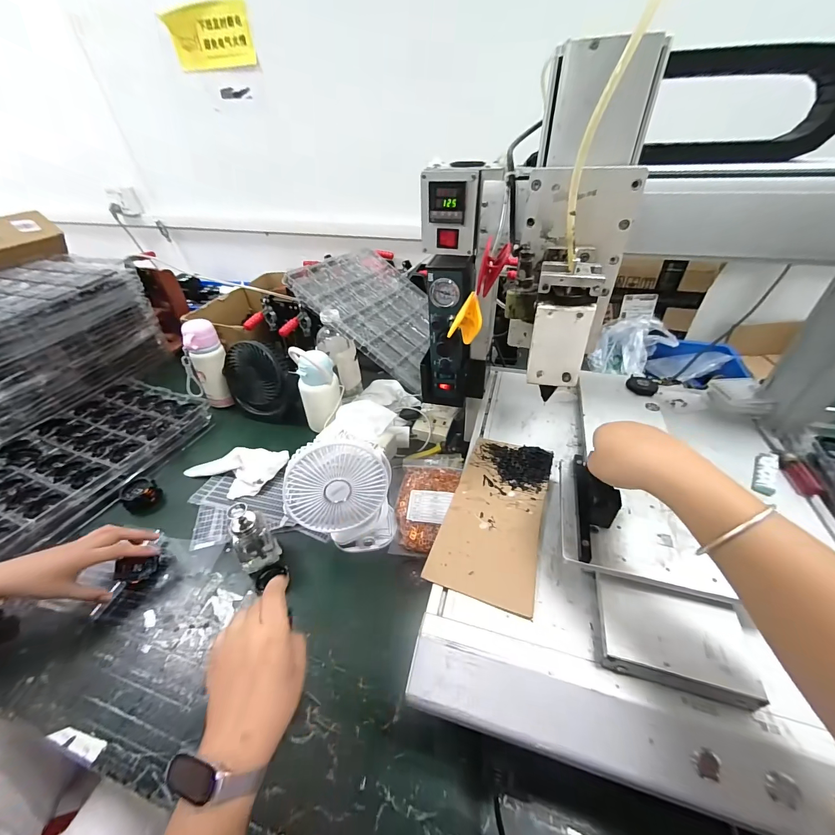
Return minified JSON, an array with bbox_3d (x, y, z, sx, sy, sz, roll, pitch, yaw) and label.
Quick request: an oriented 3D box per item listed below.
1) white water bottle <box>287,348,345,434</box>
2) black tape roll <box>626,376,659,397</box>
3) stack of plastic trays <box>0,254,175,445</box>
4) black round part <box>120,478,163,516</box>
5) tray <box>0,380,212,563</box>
[{"bbox_3d":[-0.204,-0.056,0.748,0.088,0.169,0.067,-11,41,-10],"label":"white water bottle"},{"bbox_3d":[0.396,-0.056,0.628,0.047,0.015,0.047,-1,40,1],"label":"black tape roll"},{"bbox_3d":[-0.922,-0.208,0.877,0.298,0.239,0.509,10,41,14],"label":"stack of plastic trays"},{"bbox_3d":[-0.507,0.144,0.651,0.050,0.048,0.048,-1,40,1],"label":"black round part"},{"bbox_3d":[-0.700,0.075,0.729,0.315,0.044,0.438,15,43,19],"label":"tray"}]

